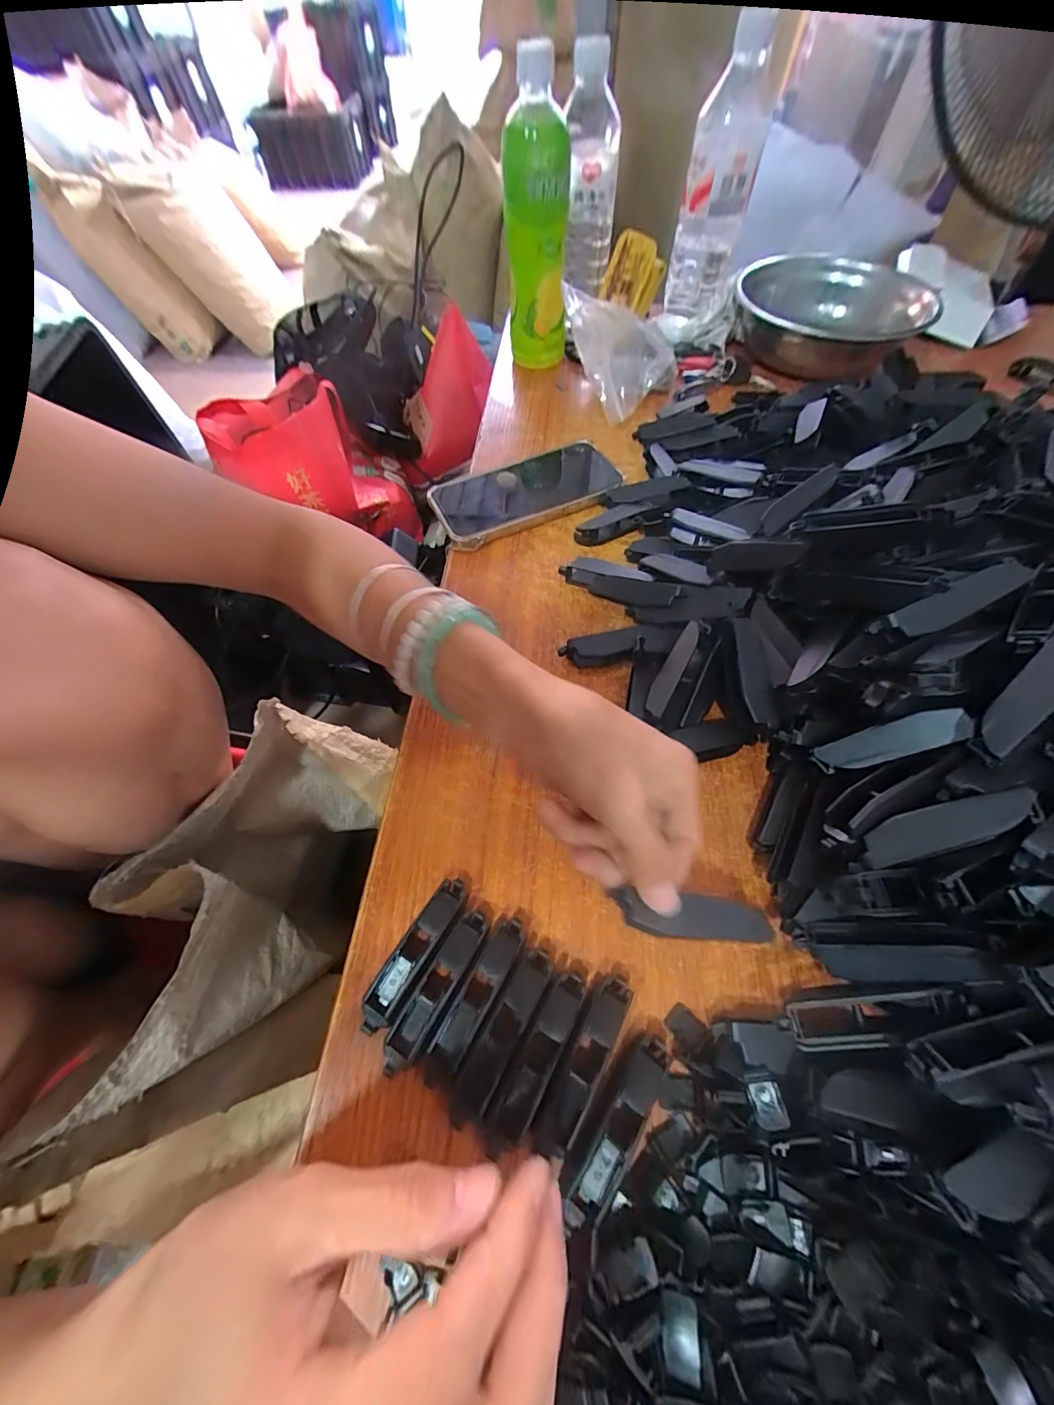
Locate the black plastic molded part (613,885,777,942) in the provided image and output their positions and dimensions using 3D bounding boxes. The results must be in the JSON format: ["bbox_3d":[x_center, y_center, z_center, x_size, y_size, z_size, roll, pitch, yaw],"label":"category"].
[{"bbox_3d":[0.075,0.098,0.210,0.069,0.012,0.017,4,60,1],"label":"black plastic molded part"}]

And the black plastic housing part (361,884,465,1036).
[{"bbox_3d":[-0.056,0.126,0.232,0.016,0.016,0.075,27,64,17],"label":"black plastic housing part"}]

